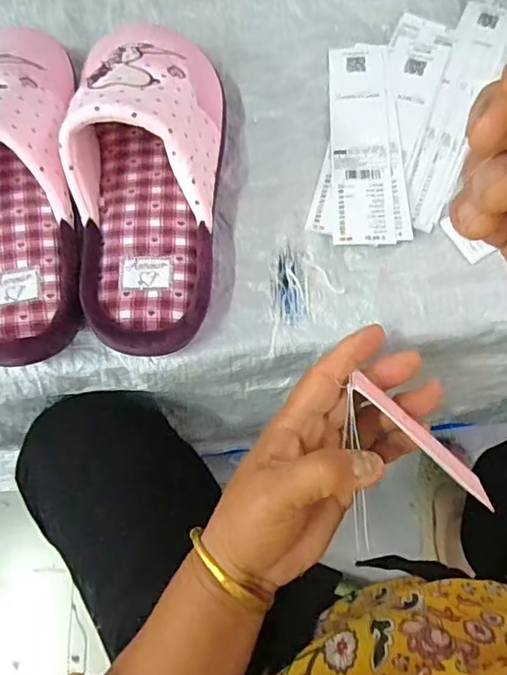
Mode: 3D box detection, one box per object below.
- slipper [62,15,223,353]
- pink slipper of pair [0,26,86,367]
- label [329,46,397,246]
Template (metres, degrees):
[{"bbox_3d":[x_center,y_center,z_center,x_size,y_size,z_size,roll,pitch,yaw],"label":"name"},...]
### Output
[{"bbox_3d":[-0.070,-0.117,0.358,0.093,0.079,0.251,5,71,0],"label":"slipper"},{"bbox_3d":[-0.169,-0.110,0.354,0.096,0.081,0.253,-7,72,-4],"label":"pink slipper of pair"},{"bbox_3d":[0.082,-0.155,0.413,0.043,0.004,0.188,-2,69,7],"label":"label"}]

